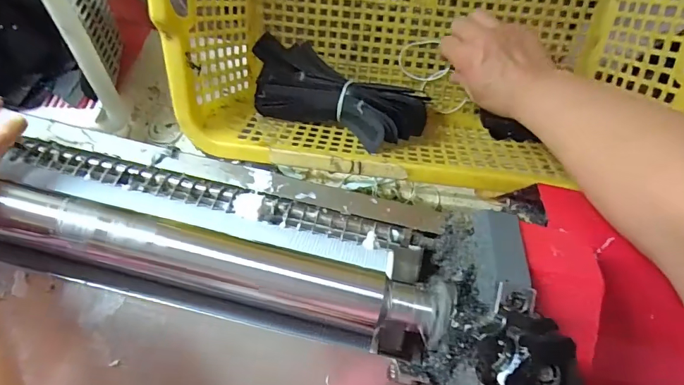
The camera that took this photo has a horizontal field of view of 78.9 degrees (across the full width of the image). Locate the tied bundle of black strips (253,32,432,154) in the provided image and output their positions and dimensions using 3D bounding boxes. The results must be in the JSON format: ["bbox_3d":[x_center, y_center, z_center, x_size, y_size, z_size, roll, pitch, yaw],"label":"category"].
[{"bbox_3d":[-0.010,-0.115,0.491,0.217,0.059,0.096,22,85,5],"label":"tied bundle of black strips"}]

